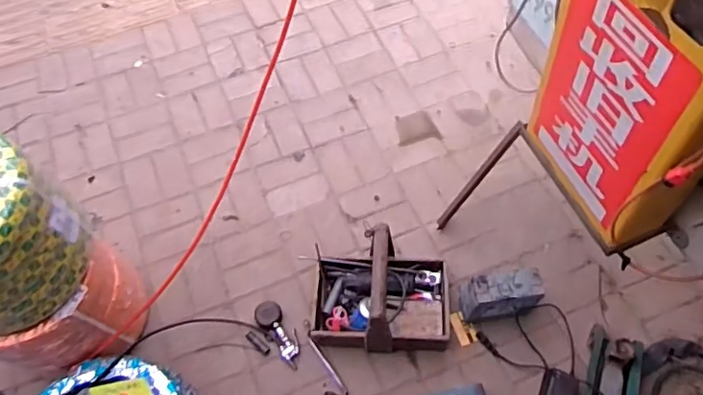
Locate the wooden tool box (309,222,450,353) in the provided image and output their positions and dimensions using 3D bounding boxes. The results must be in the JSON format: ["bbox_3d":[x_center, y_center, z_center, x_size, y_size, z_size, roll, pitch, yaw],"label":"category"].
[{"bbox_3d":[0.081,0.254,1.468,0.361,0.305,0.259,-3,59,-1],"label":"wooden tool box"}]

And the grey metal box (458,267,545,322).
[{"bbox_3d":[0.394,0.257,1.492,0.194,0.161,0.101,-9,59,-4],"label":"grey metal box"}]

